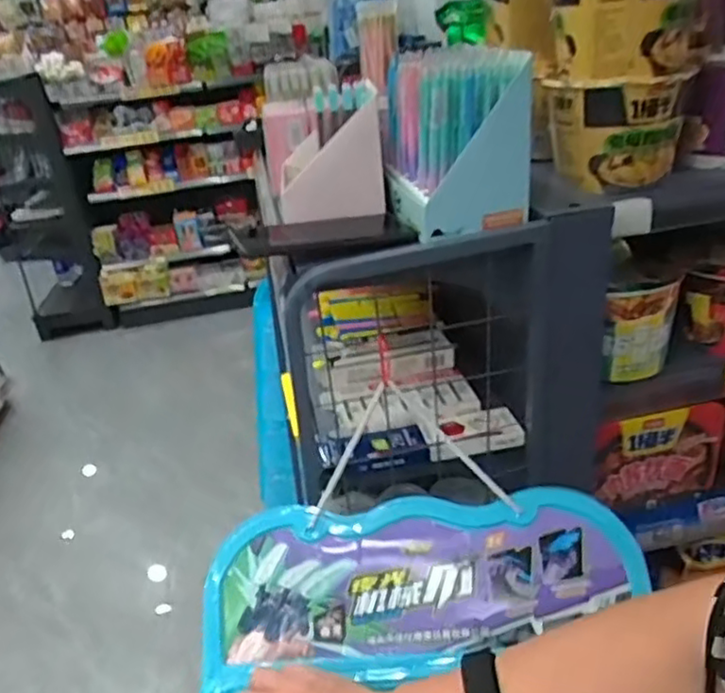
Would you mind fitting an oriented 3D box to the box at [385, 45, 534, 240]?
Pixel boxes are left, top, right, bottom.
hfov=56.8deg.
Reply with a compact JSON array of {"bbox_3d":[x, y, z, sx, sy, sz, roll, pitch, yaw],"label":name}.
[{"bbox_3d":[0.083,-0.203,0.643,0.112,0.141,0.169,-8,27,-1],"label":"box"}]

